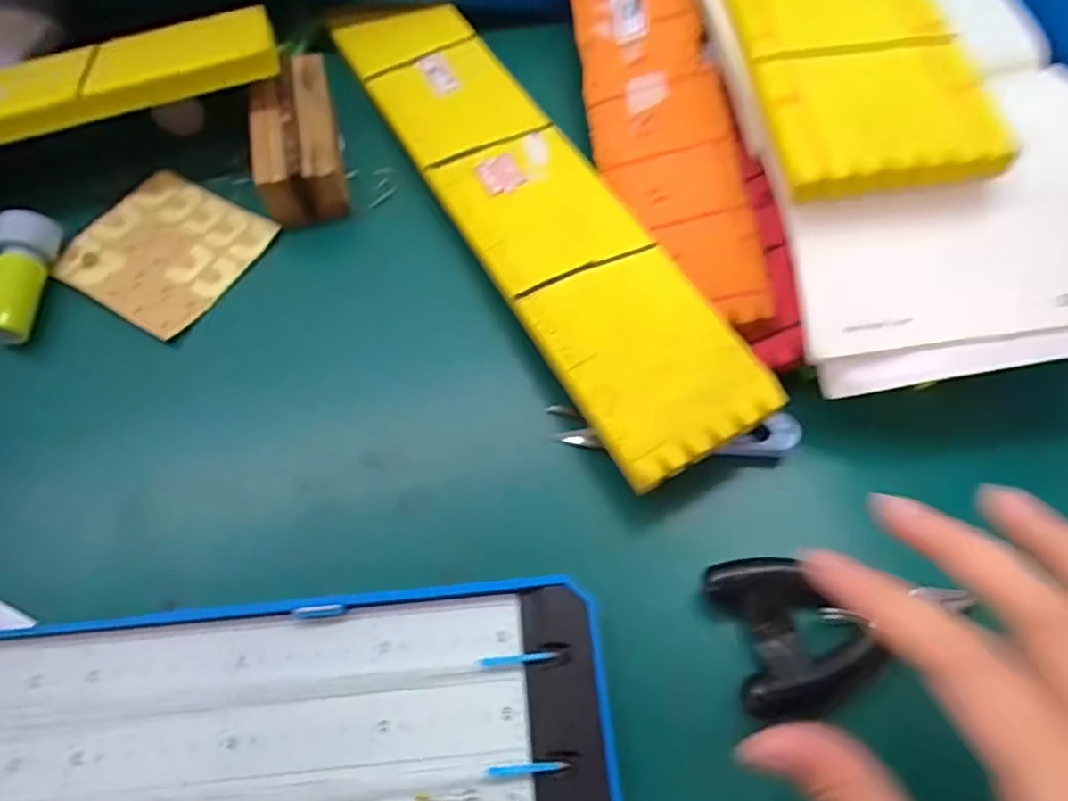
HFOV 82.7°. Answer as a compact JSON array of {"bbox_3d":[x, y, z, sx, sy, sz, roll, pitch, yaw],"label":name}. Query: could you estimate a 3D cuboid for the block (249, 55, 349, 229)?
[{"bbox_3d":[-0.122,-0.138,0.313,0.038,0.024,0.097,-12,67,-7],"label":"block"}]

